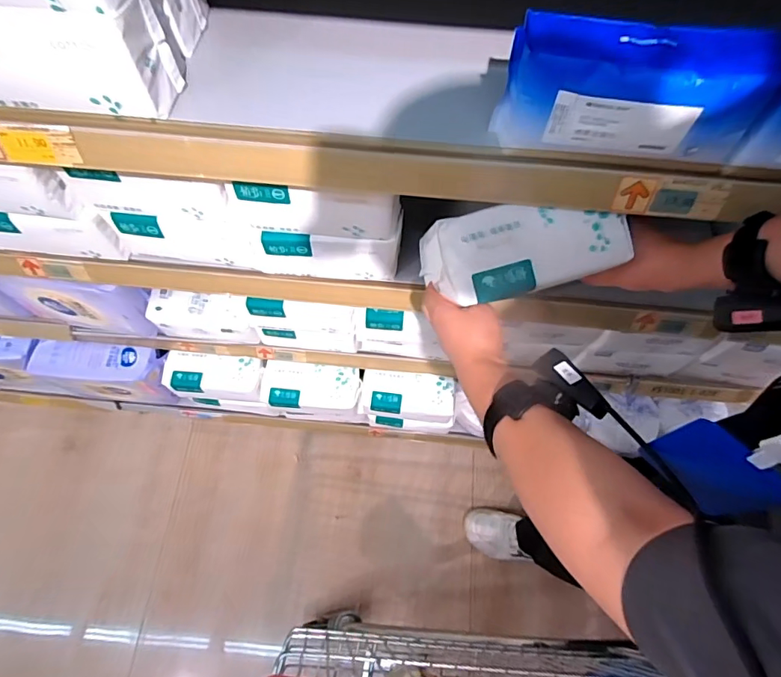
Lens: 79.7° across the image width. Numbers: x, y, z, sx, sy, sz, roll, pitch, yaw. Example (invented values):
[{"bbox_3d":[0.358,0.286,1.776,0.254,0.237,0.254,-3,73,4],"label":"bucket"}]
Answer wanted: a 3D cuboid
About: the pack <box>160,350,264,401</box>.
[{"bbox_3d":[-0.390,0.092,1.051,0.208,0.096,0.081,4,61,0],"label":"pack"}]

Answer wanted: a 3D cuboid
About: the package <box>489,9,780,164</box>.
[{"bbox_3d":[0.211,-0.215,0.418,0.221,0.093,0.067,10,61,3],"label":"package"}]

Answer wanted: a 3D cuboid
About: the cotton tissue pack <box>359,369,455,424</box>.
[{"bbox_3d":[0.041,0.132,1.042,0.211,0.094,0.078,6,61,1],"label":"cotton tissue pack"}]

